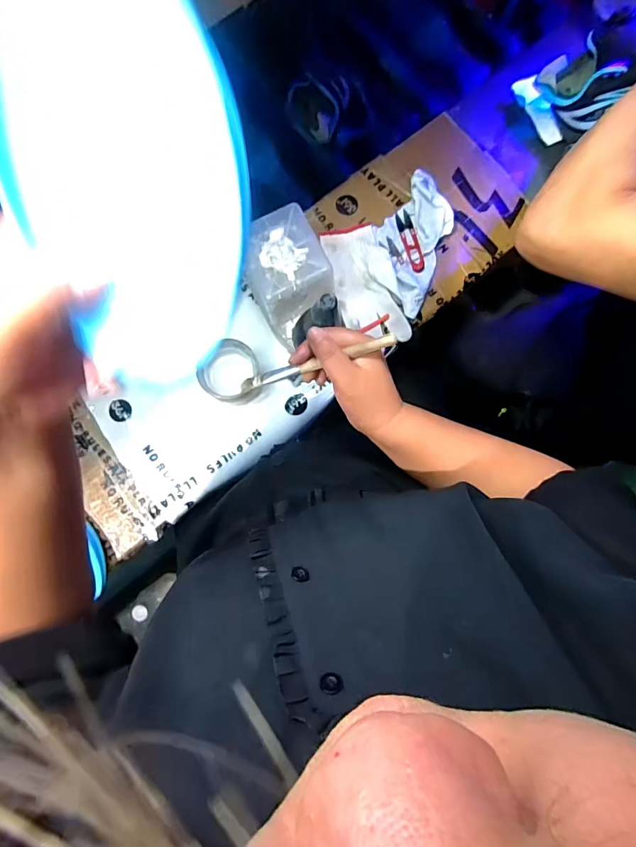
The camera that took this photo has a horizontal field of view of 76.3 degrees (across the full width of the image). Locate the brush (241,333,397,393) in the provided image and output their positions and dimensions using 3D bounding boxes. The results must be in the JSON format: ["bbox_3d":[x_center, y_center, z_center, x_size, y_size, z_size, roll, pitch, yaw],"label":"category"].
[{"bbox_3d":[-0.004,-0.056,0.380,0.155,0.010,0.012,-15,83,18],"label":"brush"}]

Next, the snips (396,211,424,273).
[{"bbox_3d":[0.139,-0.272,0.607,0.022,0.005,0.097,-18,78,13],"label":"snips"}]

